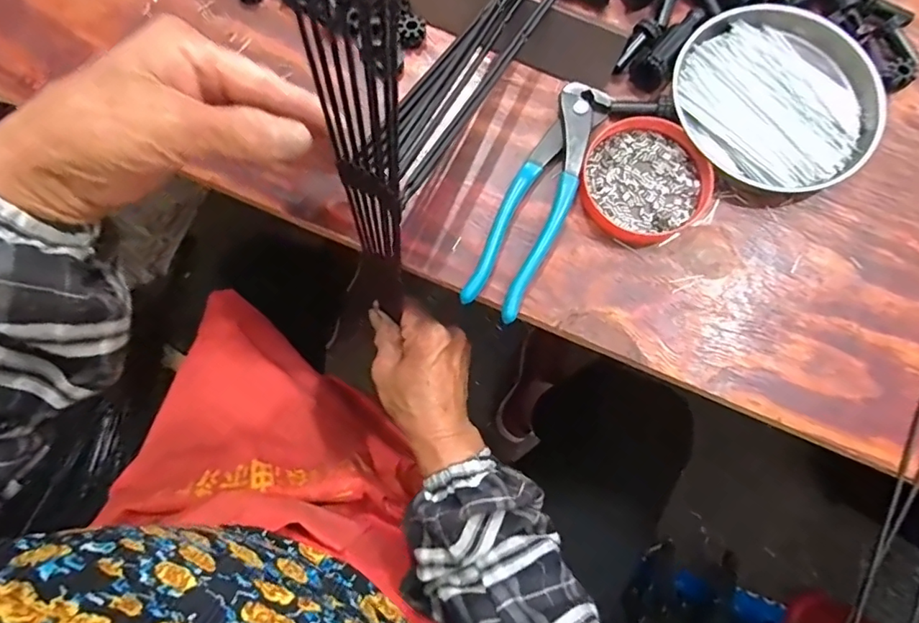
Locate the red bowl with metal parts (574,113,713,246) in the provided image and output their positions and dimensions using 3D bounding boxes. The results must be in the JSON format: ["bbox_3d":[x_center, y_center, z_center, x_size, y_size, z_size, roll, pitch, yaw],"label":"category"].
[{"bbox_3d":[0.118,-0.085,0.340,0.076,0.014,0.080,0,78,0],"label":"red bowl with metal parts"}]

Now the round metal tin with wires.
[{"bbox_3d":[0.209,-0.142,0.347,0.118,0.019,0.130,-34,80,-6],"label":"round metal tin with wires"}]

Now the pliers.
[{"bbox_3d":[0.052,-0.073,0.338,0.039,0.018,0.163,26,80,6],"label":"pliers"}]

